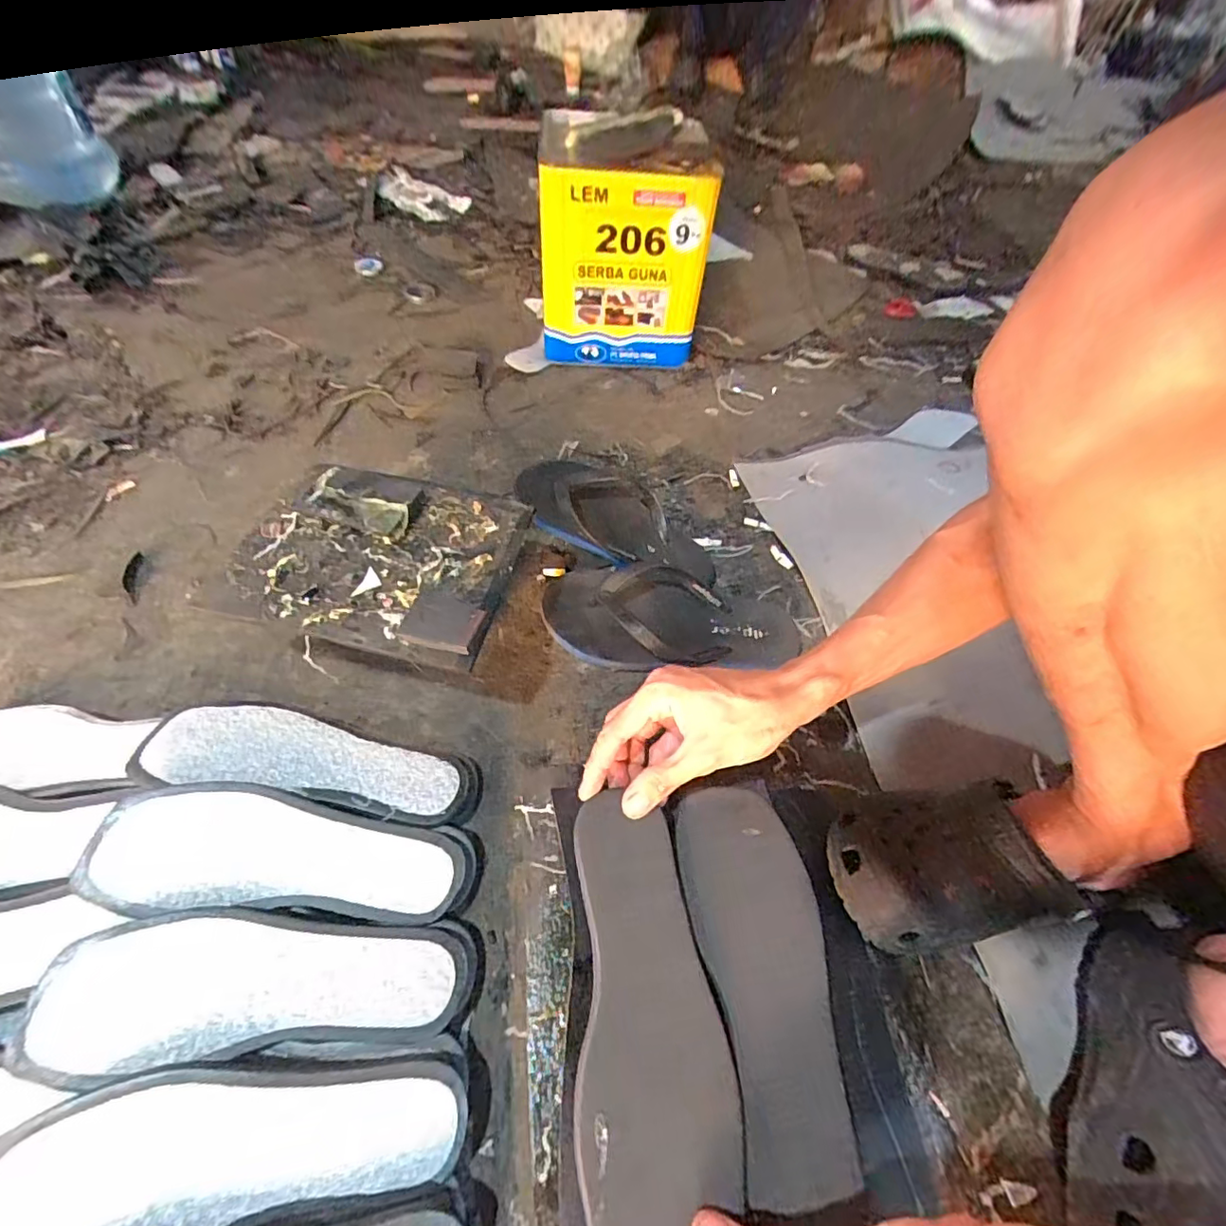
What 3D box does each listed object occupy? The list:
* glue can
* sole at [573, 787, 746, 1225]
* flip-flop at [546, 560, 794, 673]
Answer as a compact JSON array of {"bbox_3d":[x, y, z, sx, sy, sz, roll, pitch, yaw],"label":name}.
[{"bbox_3d":[0.010,-0.567,0.836,0.243,0.278,0.197,-4,55,-8],"label":"glue can"},{"bbox_3d":[0.022,0.232,0.323,0.085,0.033,0.229,-1,51,-6],"label":"sole"},{"bbox_3d":[0.062,-0.002,0.573,0.264,0.042,0.130,-1,55,-6],"label":"flip-flop"}]

